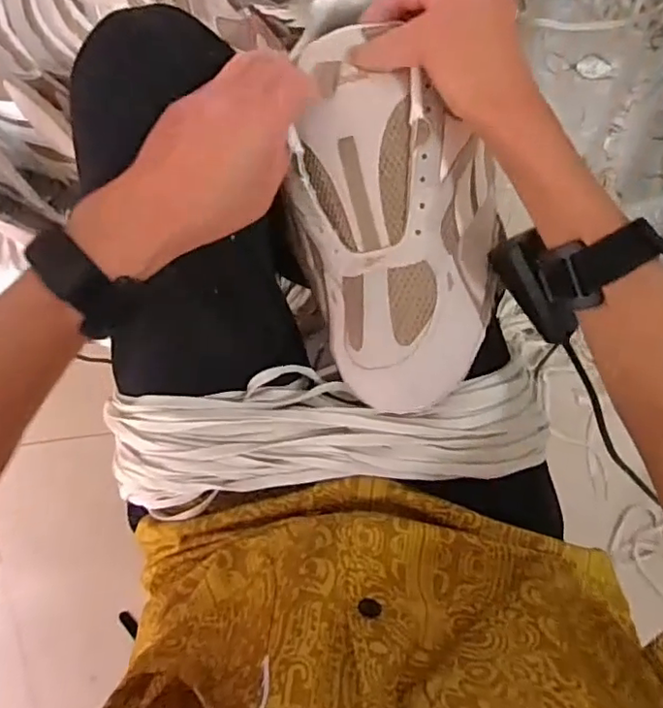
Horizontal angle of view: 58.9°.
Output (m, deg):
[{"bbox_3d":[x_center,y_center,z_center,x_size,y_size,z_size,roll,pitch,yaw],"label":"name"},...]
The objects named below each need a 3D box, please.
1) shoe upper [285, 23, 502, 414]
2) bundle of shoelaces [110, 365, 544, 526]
[{"bbox_3d":[0.039,-0.082,0.367,0.130,0.062,0.218,-11,97,6],"label":"shoe upper"},{"bbox_3d":[-0.005,0.052,0.397,0.293,0.040,0.096,-8,97,6],"label":"bundle of shoelaces"}]

